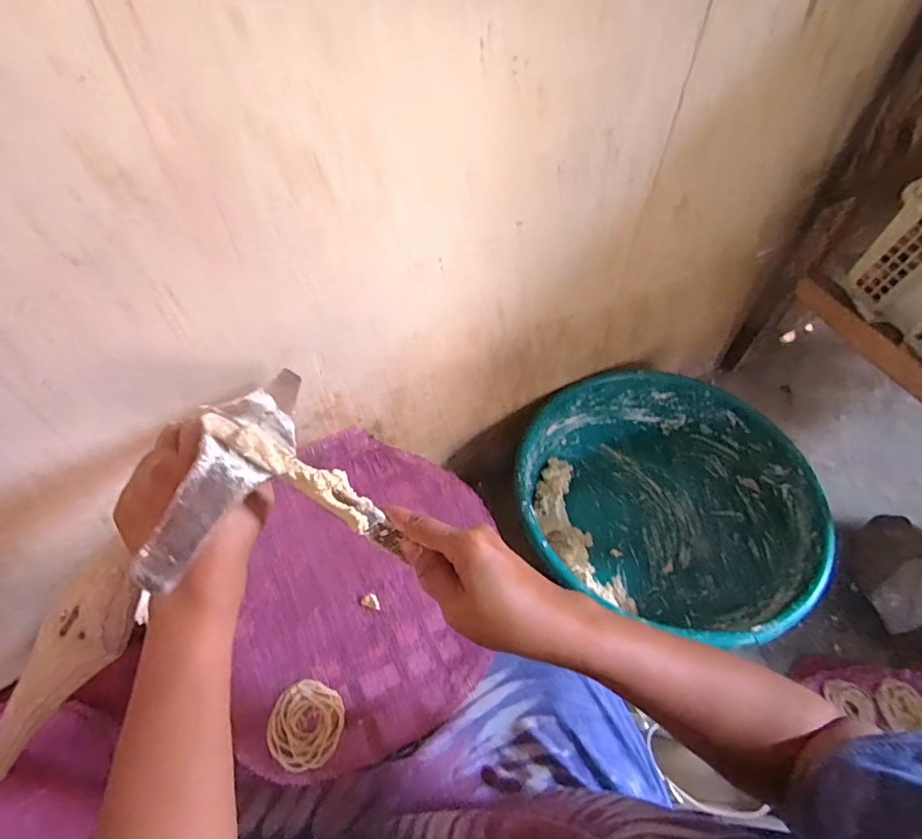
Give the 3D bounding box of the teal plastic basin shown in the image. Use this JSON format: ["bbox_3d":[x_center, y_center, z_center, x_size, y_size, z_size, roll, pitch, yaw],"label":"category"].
[{"bbox_3d":[0.307,0.135,0.835,0.414,0.190,0.393,0,54,-1],"label":"teal plastic basin"}]

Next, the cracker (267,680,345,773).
[{"bbox_3d":[-0.148,0.291,0.501,0.068,0.010,0.070,0,54,-1],"label":"cracker"}]

